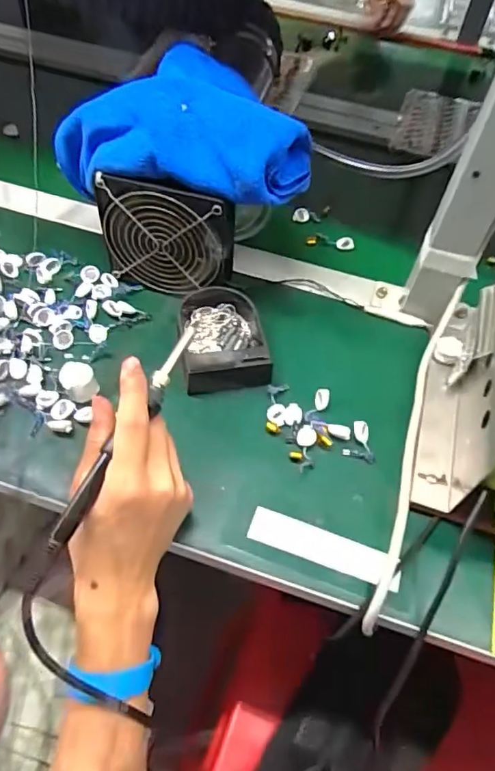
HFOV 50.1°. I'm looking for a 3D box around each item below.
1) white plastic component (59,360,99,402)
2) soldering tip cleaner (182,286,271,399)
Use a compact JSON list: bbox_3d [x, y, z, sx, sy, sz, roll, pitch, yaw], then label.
[{"bbox_3d":[-0.144,-0.003,0.452,0.027,0.018,0.033,-25,60,-21],"label":"white plastic component"},{"bbox_3d":[-0.020,-0.048,0.488,0.076,0.033,0.113,-5,55,-8],"label":"soldering tip cleaner"}]

